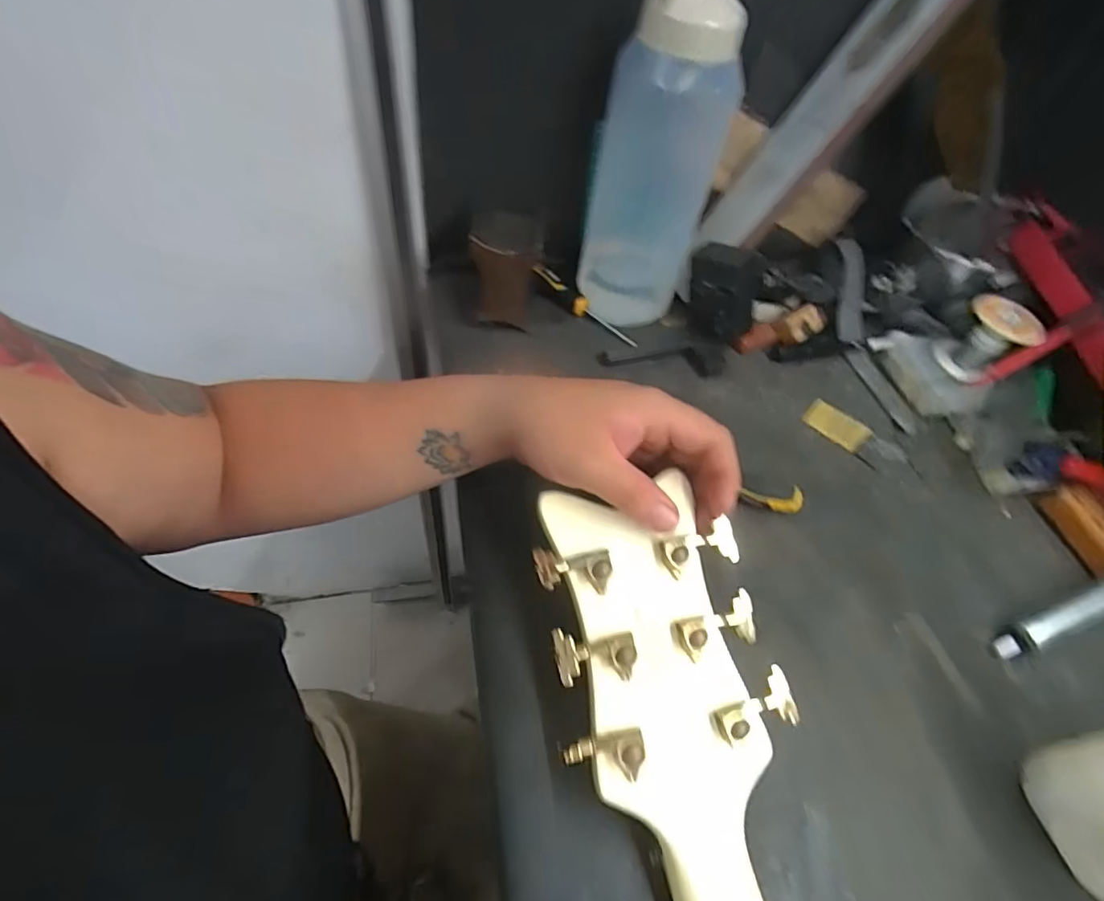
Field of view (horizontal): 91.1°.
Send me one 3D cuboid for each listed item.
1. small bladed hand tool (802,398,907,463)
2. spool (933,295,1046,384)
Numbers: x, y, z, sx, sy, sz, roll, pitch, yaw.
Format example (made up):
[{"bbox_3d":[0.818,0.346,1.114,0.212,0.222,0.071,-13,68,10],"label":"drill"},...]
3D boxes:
[{"bbox_3d":[0.264,-0.014,0.473,0.085,0.004,0.035,39,57,21],"label":"small bladed hand tool"},{"bbox_3d":[0.380,-0.095,0.472,0.057,0.055,0.048,39,58,21],"label":"spool"}]

